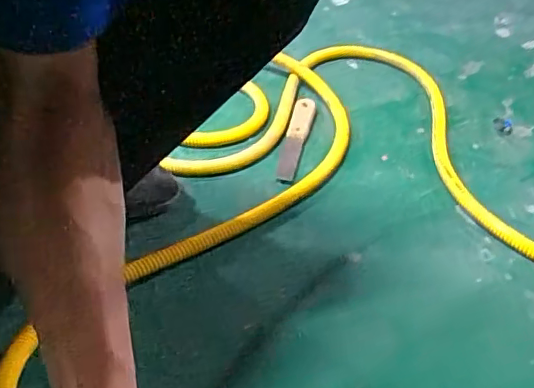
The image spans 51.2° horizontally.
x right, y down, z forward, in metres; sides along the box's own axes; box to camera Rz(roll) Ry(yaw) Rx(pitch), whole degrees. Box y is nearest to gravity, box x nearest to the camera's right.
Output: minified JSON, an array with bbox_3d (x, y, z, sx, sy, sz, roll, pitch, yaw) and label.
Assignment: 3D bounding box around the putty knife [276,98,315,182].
[{"bbox_3d":[0.039,-0.078,0.771,0.027,0.020,0.167,11,42,9],"label":"putty knife"}]

